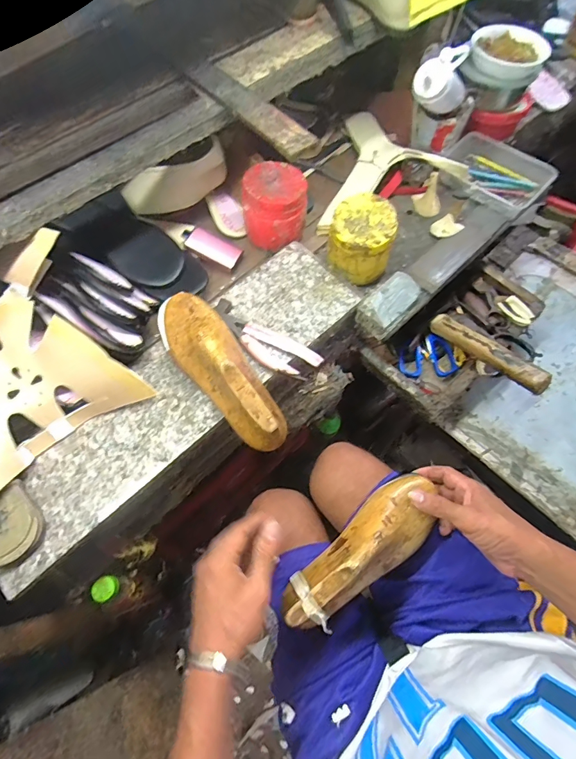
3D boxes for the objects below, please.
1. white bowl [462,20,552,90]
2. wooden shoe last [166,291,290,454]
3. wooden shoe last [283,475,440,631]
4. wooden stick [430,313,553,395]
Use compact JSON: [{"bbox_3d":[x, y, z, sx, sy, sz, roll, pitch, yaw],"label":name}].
[{"bbox_3d":[0.364,-0.540,0.674,0.123,0.054,0.123,0,63,1],"label":"white bowl"},{"bbox_3d":[-0.084,-0.019,0.495,0.080,0.083,0.239,-32,67,-14],"label":"wooden shoe last"},{"bbox_3d":[0.091,0.200,0.469,0.223,0.068,0.076,-35,68,-20],"label":"wooden shoe last"},{"bbox_3d":[0.306,-0.047,0.621,0.027,0.028,0.203,-31,48,-14],"label":"wooden stick"}]

